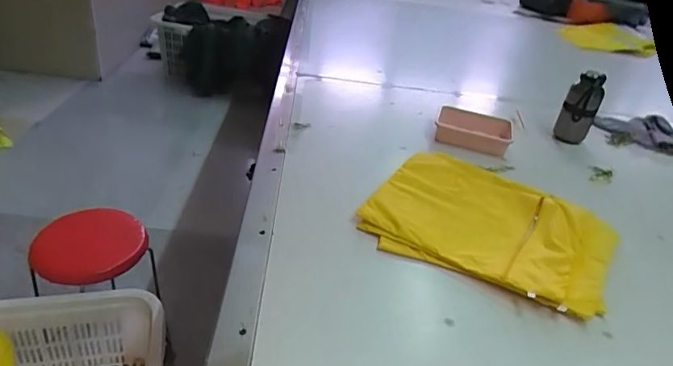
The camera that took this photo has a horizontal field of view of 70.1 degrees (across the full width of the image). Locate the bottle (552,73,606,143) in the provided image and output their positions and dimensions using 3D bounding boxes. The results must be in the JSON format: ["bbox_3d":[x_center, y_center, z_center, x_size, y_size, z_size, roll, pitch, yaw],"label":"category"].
[{"bbox_3d":[0.591,-0.177,1.171,0.079,0.170,0.058,22,34,23],"label":"bottle"}]

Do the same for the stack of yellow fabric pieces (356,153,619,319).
[{"bbox_3d":[0.267,0.063,0.832,0.374,0.036,0.327,23,35,21],"label":"stack of yellow fabric pieces"}]

